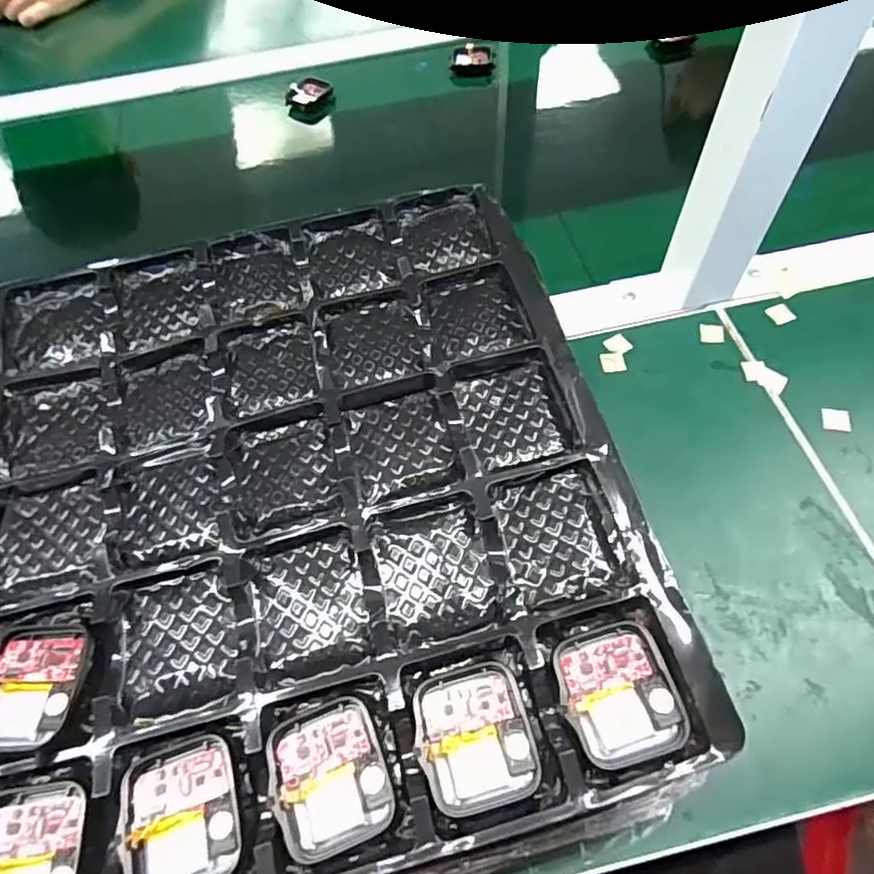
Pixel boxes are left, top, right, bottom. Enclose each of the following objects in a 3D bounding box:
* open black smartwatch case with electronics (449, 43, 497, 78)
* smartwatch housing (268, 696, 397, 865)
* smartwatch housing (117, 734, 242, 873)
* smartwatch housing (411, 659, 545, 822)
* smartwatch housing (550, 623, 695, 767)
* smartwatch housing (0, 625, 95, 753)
[{"bbox_3d":[0.039,-0.404,0.631,0.046,0.019,0.026,4,59,6],"label":"open black smartwatch case with electronics"},{"bbox_3d":[-0.035,0.113,0.198,0.037,0.008,0.042,-20,59,-9],"label":"smartwatch housing"},{"bbox_3d":[-0.083,0.123,0.193,0.036,0.007,0.043,-19,59,-8],"label":"smartwatch housing"},{"bbox_3d":[0.013,0.101,0.200,0.037,0.007,0.043,-14,58,-5],"label":"smartwatch housing"},{"bbox_3d":[0.063,0.088,0.203,0.036,0.011,0.042,-15,58,-5],"label":"smartwatch housing"},{"bbox_3d":[-0.145,0.089,0.213,0.036,0.005,0.043,-2,58,2],"label":"smartwatch housing"}]

